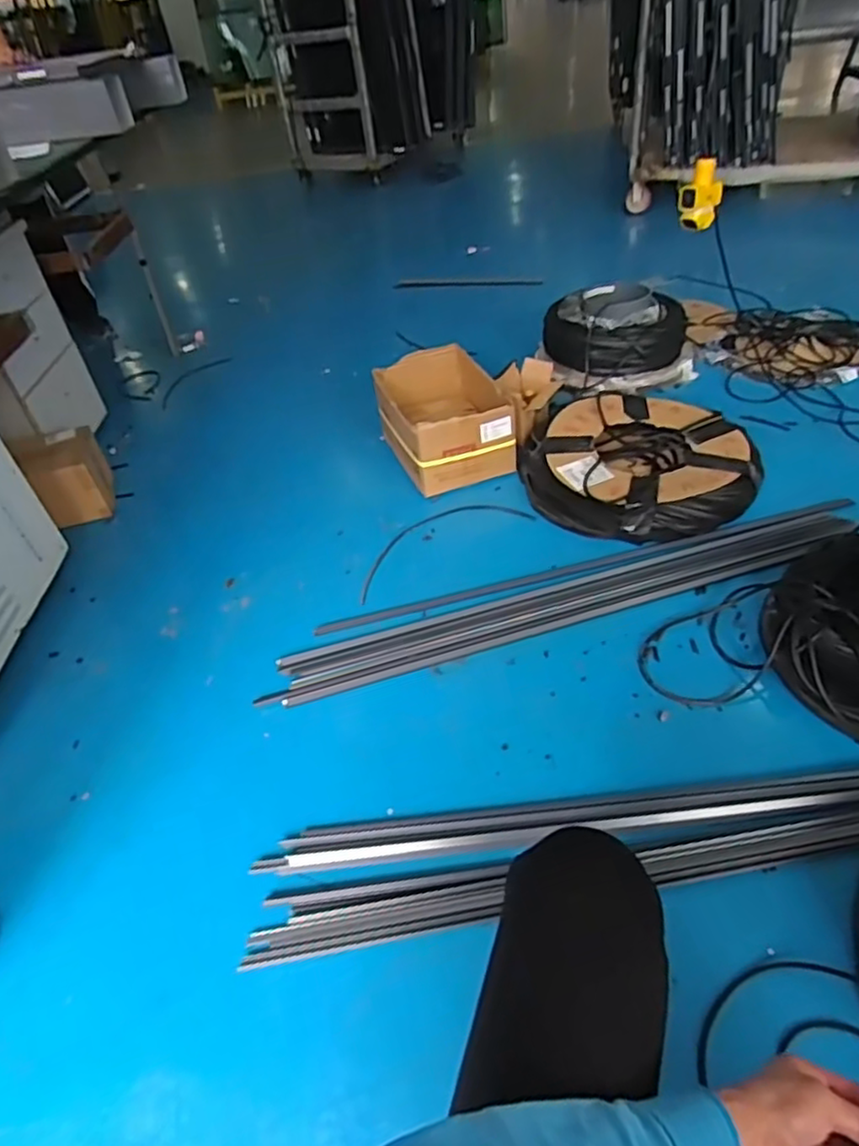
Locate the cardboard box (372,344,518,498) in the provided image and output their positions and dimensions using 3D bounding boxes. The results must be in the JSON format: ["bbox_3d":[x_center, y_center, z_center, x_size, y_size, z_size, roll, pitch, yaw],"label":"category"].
[{"bbox_3d":[0.039,-0.400,1.761,0.296,0.203,0.372,-15,42,-9],"label":"cardboard box"}]

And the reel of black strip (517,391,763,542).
[{"bbox_3d":[0.509,-0.287,1.640,0.545,0.095,0.524,-8,42,0],"label":"reel of black strip"}]

